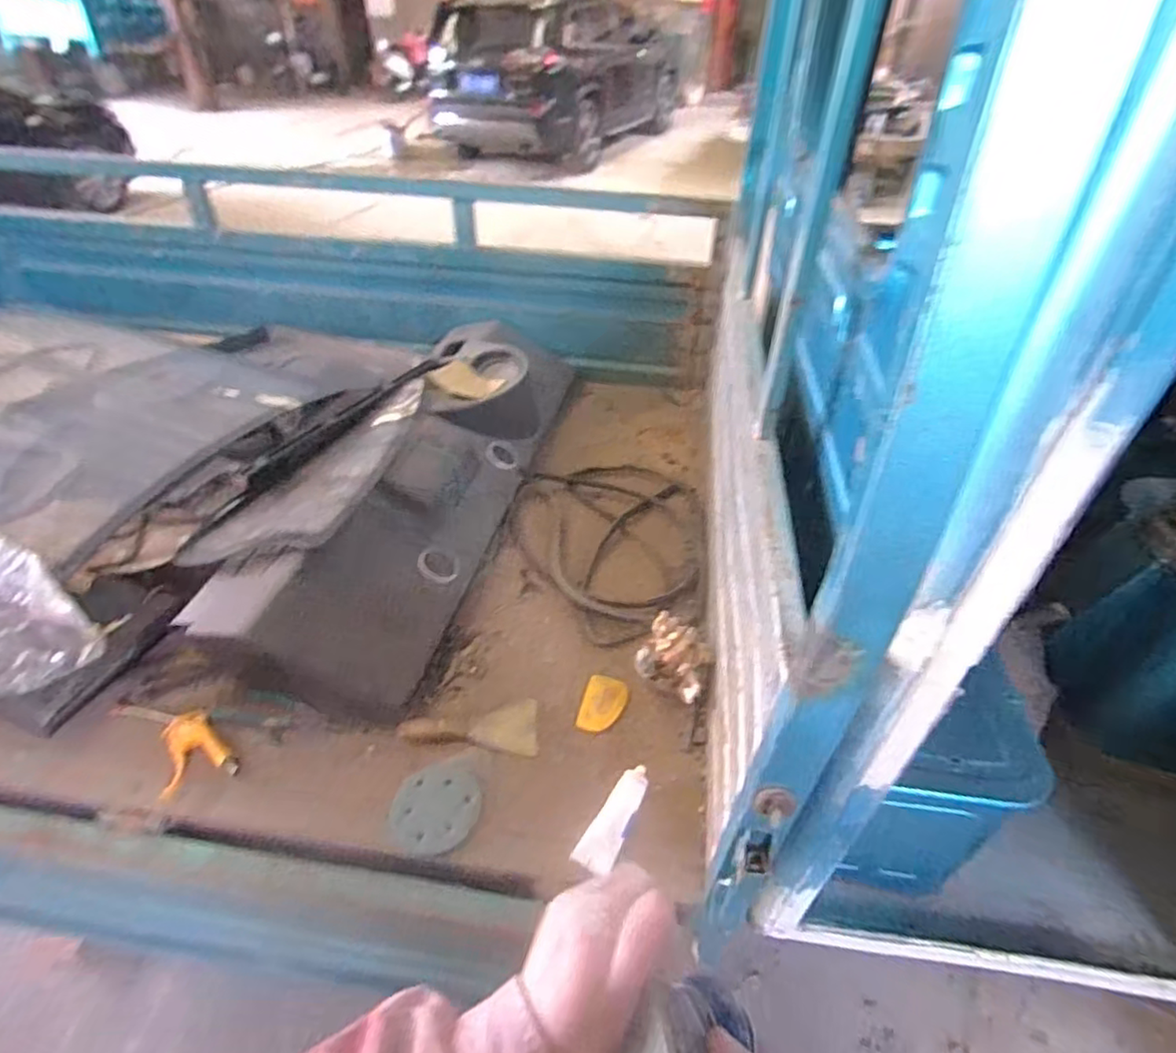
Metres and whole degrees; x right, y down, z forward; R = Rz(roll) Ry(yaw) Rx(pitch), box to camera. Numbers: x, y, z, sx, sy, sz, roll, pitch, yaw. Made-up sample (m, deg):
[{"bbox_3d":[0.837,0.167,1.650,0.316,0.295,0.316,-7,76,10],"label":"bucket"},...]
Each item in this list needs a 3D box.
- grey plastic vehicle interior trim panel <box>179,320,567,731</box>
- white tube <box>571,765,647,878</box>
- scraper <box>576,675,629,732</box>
[{"bbox_3d":[-0.334,-0.080,1.231,0.345,0.162,0.878,10,41,10],"label":"grey plastic vehicle interior trim panel"},{"bbox_3d":[0.040,0.393,0.842,0.048,0.030,0.150,24,45,24],"label":"white tube"},{"bbox_3d":[0.025,0.279,0.981,0.067,0.004,0.097,11,41,11],"label":"scraper"}]

